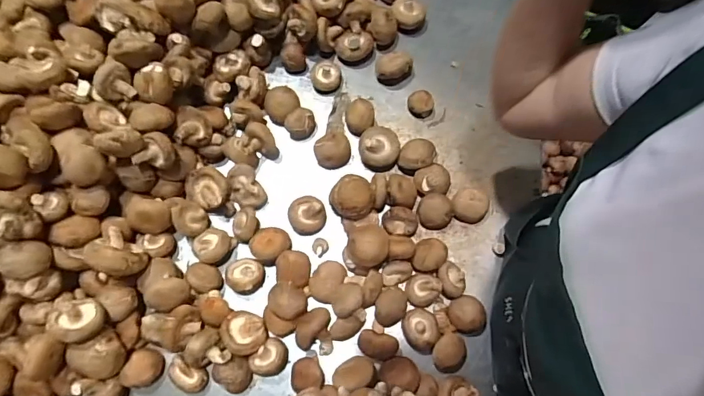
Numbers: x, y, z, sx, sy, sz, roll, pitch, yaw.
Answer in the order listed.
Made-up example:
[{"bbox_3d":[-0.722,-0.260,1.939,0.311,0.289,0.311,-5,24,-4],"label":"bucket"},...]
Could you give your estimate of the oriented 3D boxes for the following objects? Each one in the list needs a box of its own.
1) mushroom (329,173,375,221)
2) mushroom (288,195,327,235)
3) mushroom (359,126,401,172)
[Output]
[{"bbox_3d":[0.001,0.000,0.549,0.054,0.048,0.052,0,73,0],"label":"mushroom"},{"bbox_3d":[-0.059,0.022,0.567,0.048,0.026,0.047,-3,73,-1],"label":"mushroom"},{"bbox_3d":[0.038,-0.069,0.590,0.055,0.042,0.056,0,73,0],"label":"mushroom"}]

